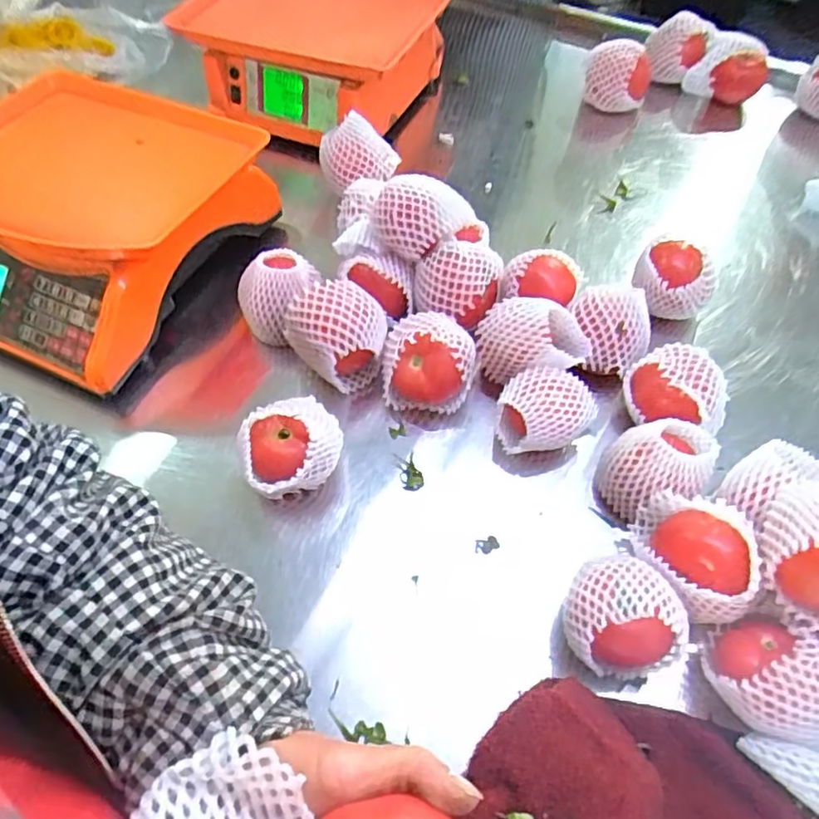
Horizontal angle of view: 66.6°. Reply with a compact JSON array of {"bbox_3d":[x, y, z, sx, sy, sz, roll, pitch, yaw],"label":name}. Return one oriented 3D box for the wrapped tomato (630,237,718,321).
[{"bbox_3d":[0.252,-0.115,0.605,0.072,0.072,0.069,32,62,22],"label":"wrapped tomato"}]

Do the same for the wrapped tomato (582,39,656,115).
[{"bbox_3d":[0.275,-0.434,0.828,0.089,0.079,0.081,9,56,8],"label":"wrapped tomato"}]

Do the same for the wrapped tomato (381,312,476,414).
[{"bbox_3d":[0.017,-0.043,0.557,0.081,0.080,0.074,2,55,3],"label":"wrapped tomato"}]

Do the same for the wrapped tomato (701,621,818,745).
[{"bbox_3d":[0.232,0.175,0.397,0.076,0.071,0.061,36,63,23],"label":"wrapped tomato"}]

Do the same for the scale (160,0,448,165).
[{"bbox_3d":[-0.110,-0.469,0.832,0.305,0.158,0.265,20,58,15],"label":"scale"}]

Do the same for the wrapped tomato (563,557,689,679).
[{"bbox_3d":[0.141,0.137,0.426,0.073,0.077,0.080,-5,55,-2],"label":"wrapped tomato"}]

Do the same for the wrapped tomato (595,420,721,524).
[{"bbox_3d":[0.187,0.048,0.484,0.072,0.078,0.071,-1,55,1],"label":"wrapped tomato"}]

